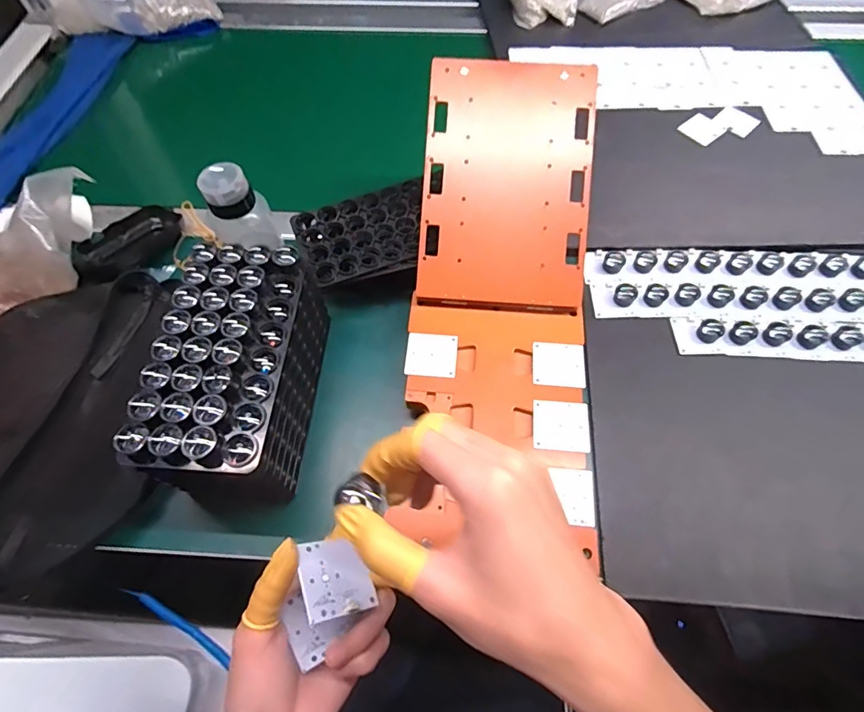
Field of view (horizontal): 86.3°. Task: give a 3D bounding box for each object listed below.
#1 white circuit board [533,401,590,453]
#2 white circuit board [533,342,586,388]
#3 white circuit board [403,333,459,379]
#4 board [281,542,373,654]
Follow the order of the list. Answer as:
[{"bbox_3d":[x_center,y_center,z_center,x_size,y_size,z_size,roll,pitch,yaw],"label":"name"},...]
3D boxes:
[{"bbox_3d":[0.114,0.061,0.404,0.047,0.004,0.045,5,63,4],"label":"white circuit board"},{"bbox_3d":[0.119,0.008,0.432,0.047,0.004,0.045,5,63,4],"label":"white circuit board"},{"bbox_3d":[0.000,-0.001,0.439,0.048,0.004,0.045,4,63,3],"label":"white circuit board"},{"bbox_3d":[-0.057,0.132,0.275,0.046,0.004,0.044,10,45,-45],"label":"board"}]

